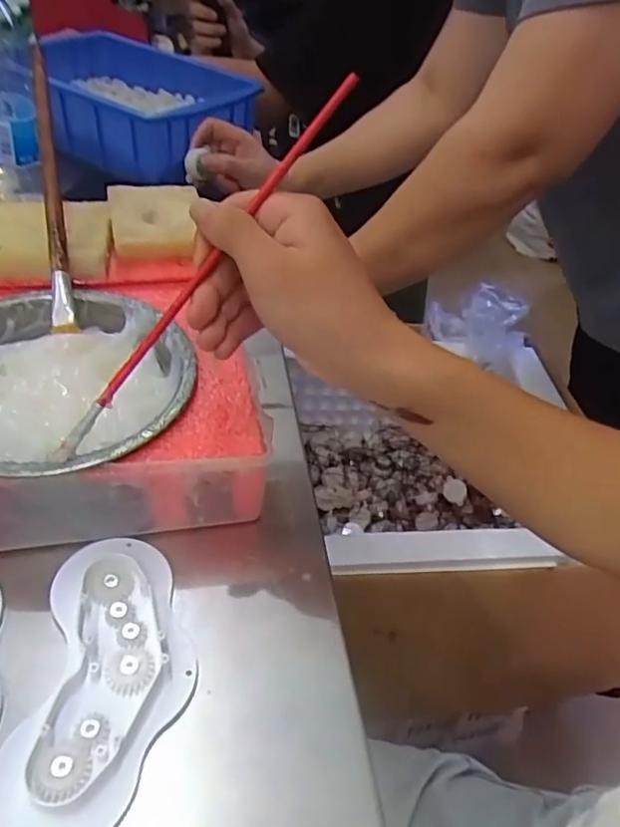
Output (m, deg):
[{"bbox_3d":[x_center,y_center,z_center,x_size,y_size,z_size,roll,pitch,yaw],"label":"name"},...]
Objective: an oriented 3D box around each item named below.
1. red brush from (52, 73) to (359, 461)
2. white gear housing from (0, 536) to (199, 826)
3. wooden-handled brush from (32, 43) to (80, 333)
[{"bbox_3d":[-0.055,-0.073,0.313,0.010,0.011,0.243,40,93,29],"label":"red brush"},{"bbox_3d":[-0.100,0.128,0.302,0.078,0.013,0.149,5,44,-3],"label":"white gear housing"},{"bbox_3d":[-0.184,-0.162,0.434,0.014,0.010,0.229,-7,74,-15],"label":"wooden-handled brush"}]

